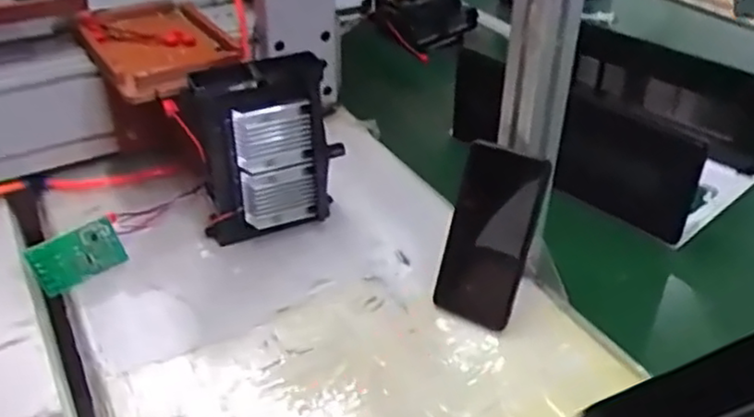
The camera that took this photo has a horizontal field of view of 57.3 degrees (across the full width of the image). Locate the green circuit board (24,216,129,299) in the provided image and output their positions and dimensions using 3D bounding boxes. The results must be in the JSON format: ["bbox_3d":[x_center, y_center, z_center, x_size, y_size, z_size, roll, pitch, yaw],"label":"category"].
[{"bbox_3d":[-0.290,0.048,0.668,0.081,0.054,0.009,-27,31,-14],"label":"green circuit board"}]

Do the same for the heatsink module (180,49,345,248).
[{"bbox_3d":[-0.113,-0.056,0.708,0.146,0.182,0.051,-13,39,-21],"label":"heatsink module"}]

